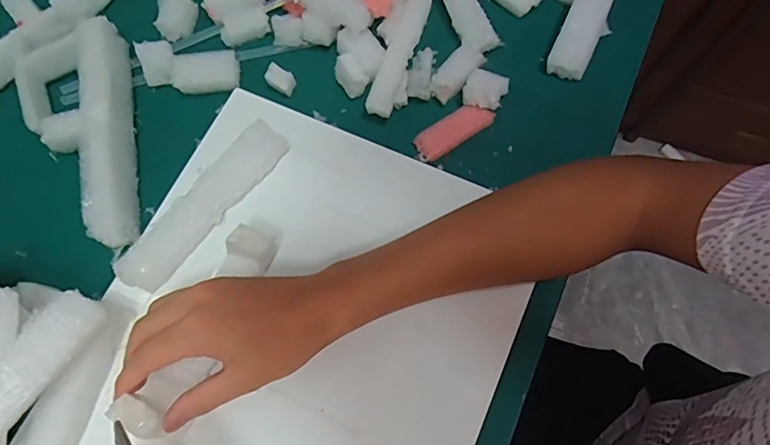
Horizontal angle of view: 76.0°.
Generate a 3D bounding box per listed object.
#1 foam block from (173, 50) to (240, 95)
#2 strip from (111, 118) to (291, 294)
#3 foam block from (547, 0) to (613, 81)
[{"bbox_3d":[-0.156,-0.131,0.431,0.054,0.017,0.031,-6,71,-1],"label":"foam block"},{"bbox_3d":[-0.142,-0.016,0.396,0.036,0.022,0.163,35,75,12],"label":"strip"},{"bbox_3d":[0.180,-0.178,0.439,0.038,0.034,0.104,23,73,8],"label":"foam block"}]

